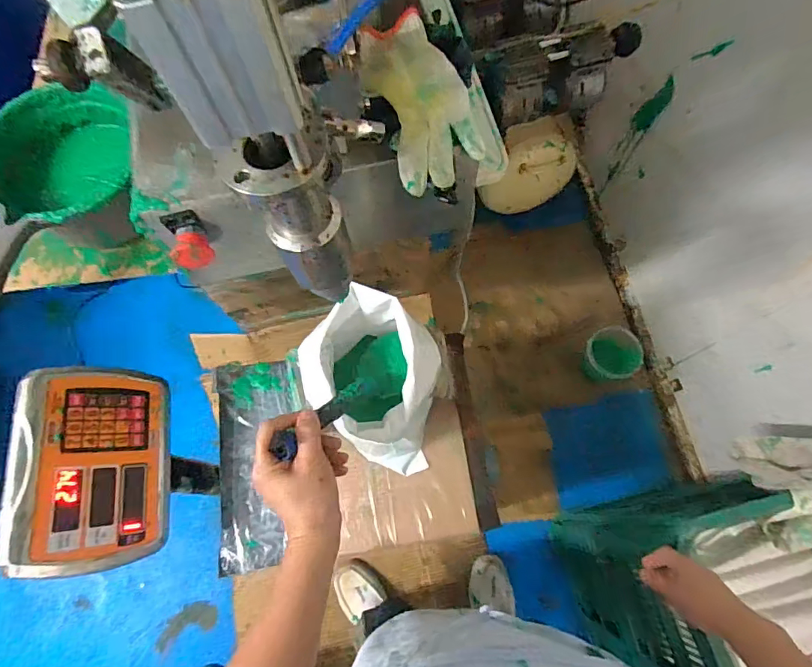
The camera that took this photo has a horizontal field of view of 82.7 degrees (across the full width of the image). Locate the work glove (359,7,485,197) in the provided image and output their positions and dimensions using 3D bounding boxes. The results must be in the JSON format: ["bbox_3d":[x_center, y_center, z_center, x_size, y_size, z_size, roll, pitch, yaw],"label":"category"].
[{"bbox_3d":[0.009,-0.220,0.438,0.092,0.068,0.153,-25,71,-8],"label":"work glove"}]

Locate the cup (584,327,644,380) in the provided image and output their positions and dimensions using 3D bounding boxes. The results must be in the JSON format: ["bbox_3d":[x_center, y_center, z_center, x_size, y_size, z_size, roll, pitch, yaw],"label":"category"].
[{"bbox_3d":[0.539,0.061,1.224,0.140,0.125,0.138,0,69,1],"label":"cup"}]

